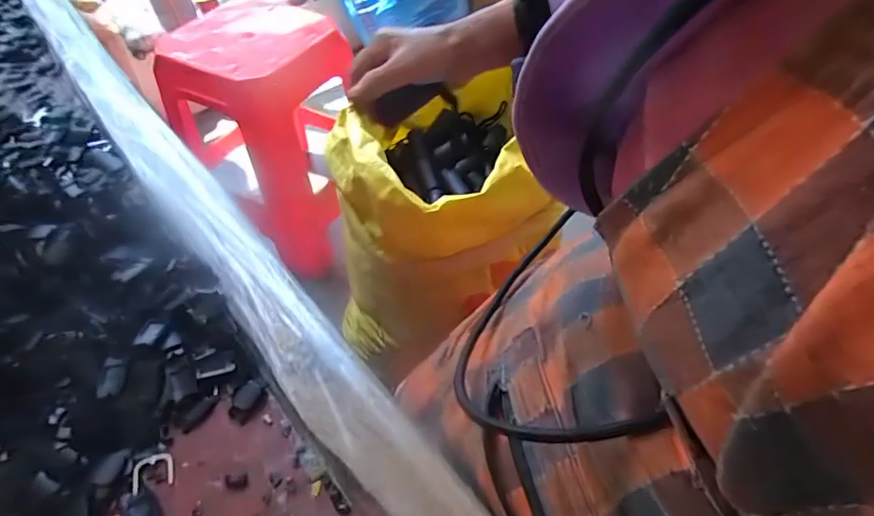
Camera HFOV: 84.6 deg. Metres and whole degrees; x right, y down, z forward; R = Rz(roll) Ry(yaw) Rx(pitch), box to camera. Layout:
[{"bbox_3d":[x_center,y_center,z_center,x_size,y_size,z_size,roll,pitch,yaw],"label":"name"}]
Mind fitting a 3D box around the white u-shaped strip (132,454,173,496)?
[{"bbox_3d":[-0.145,0.109,0.245,0.019,0.004,0.017,-17,52,-11],"label":"white u-shaped strip"}]

